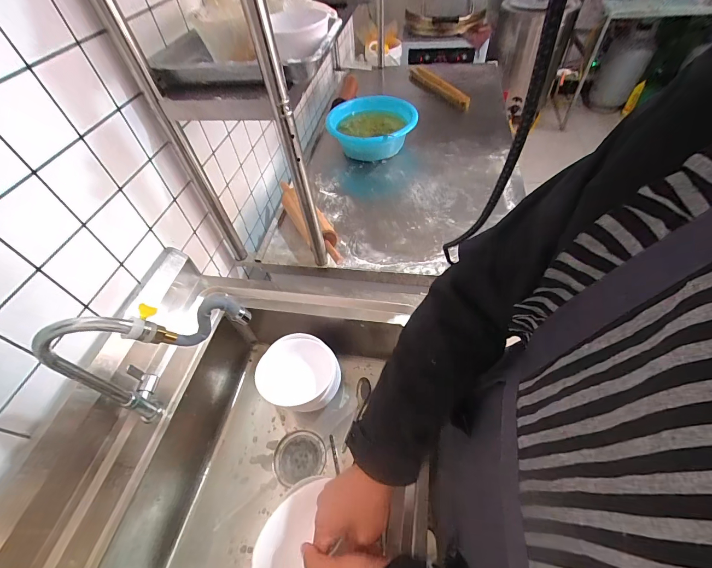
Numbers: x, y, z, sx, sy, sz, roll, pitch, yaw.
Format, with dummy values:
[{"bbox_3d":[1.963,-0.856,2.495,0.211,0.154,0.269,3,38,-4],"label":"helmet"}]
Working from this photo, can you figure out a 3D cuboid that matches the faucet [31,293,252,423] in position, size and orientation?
[{"bbox_3d":[-0.289,0.119,0.500,0.279,0.288,0.067,-7,52,-1],"label":"faucet"}]

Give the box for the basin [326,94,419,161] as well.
[{"bbox_3d":[0.061,-0.583,1.249,0.343,0.128,0.320,-1,53,5],"label":"basin"}]

